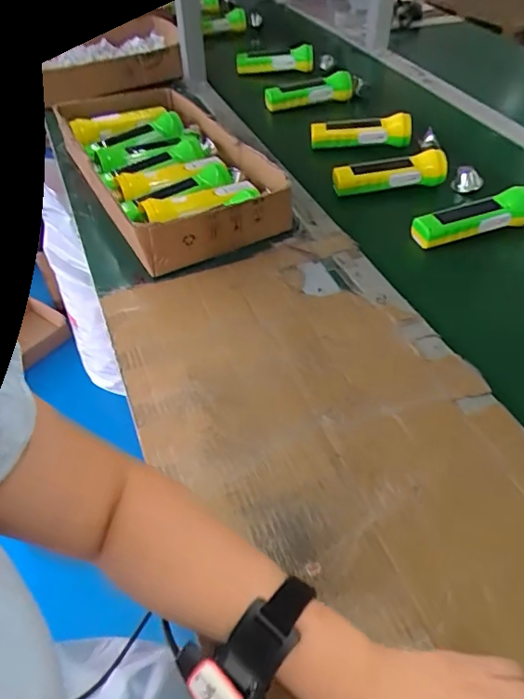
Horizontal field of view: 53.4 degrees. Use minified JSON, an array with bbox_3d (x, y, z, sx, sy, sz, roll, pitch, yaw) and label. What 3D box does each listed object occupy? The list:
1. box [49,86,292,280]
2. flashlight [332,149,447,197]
[{"bbox_3d":[-0.147,-0.270,0.790,0.217,0.080,0.426,-23,50,-19],"label":"box"},{"bbox_3d":[0.195,-0.266,0.790,0.164,0.053,0.046,-9,47,-8],"label":"flashlight"}]

